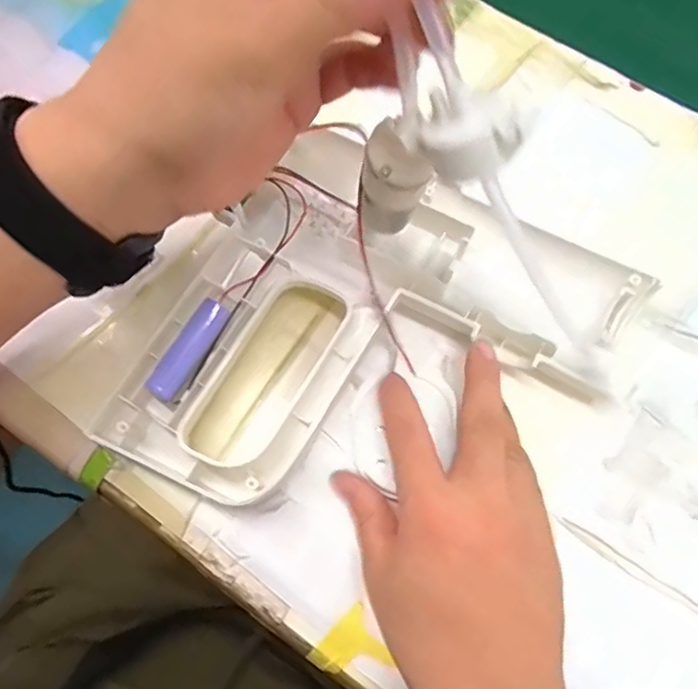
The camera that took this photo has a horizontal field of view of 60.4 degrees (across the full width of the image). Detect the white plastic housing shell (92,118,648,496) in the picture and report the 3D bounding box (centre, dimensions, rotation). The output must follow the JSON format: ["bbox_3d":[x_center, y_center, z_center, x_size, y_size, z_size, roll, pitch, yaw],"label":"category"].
[{"bbox_3d":[0.012,0.005,0.280,0.186,0.034,0.186,30,76,10],"label":"white plastic housing shell"}]

